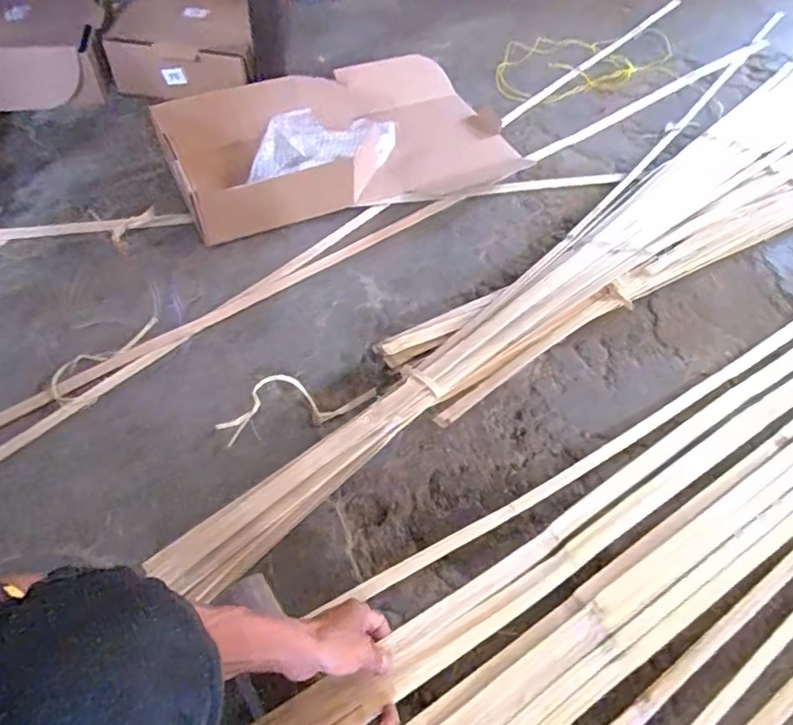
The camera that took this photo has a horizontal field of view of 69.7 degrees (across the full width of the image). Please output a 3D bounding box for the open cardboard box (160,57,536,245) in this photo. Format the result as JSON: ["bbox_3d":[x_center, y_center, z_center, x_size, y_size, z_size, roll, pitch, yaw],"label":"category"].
[{"bbox_3d":[-0.096,-0.422,1.077,0.629,0.157,0.351,-23,59,-15],"label":"open cardboard box"}]

